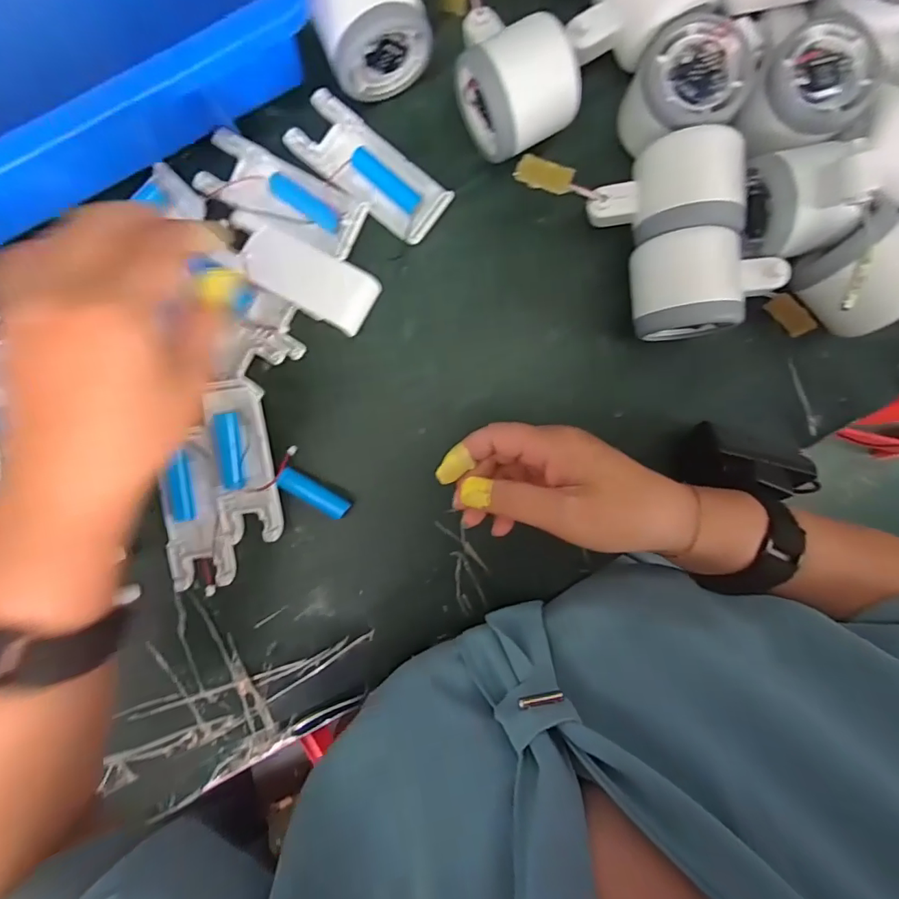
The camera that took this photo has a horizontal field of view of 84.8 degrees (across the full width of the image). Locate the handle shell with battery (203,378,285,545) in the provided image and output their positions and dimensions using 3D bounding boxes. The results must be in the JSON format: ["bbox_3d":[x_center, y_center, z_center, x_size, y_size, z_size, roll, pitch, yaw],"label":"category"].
[{"bbox_3d":[-0.137,0.009,0.324,0.041,0.018,0.105,-7,95,0],"label":"handle shell with battery"}]

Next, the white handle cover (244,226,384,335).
[{"bbox_3d":[-0.088,-0.109,0.314,0.080,0.020,0.041,27,95,-4],"label":"white handle cover"}]

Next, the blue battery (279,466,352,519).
[{"bbox_3d":[-0.090,0.029,0.332,0.050,0.016,0.014,31,94,-3],"label":"blue battery"}]

